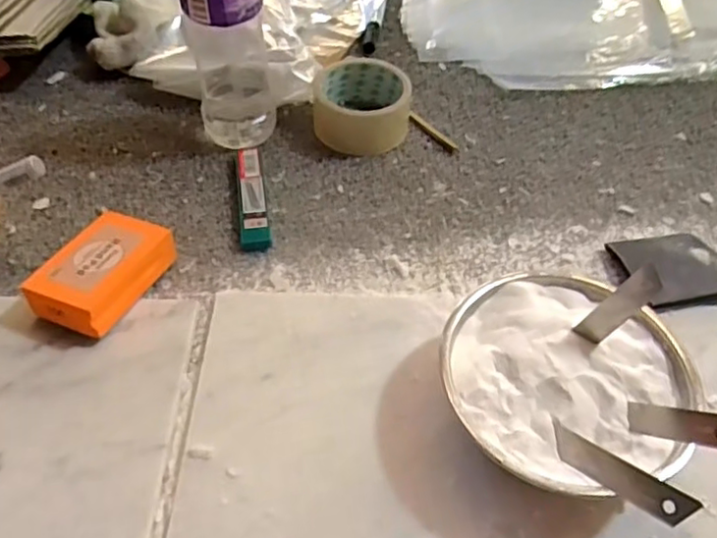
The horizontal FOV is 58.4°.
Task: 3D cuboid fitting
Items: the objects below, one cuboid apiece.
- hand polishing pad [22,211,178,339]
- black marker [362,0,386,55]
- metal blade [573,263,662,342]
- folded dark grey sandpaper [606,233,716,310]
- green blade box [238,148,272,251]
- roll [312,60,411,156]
[{"bbox_3d":[-0.184,0.001,0.460,0.060,0.034,0.095,20,50,13],"label":"hand polishing pad"},{"bbox_3d":[0.022,-0.294,0.730,0.015,0.010,0.150,8,48,4],"label":"black marker"},{"bbox_3d":[0.162,0.022,0.395,0.059,0.004,0.017,-43,76,6],"label":"metal blade"},{"bbox_3d":[0.242,-0.002,0.493,0.079,0.022,0.073,-7,49,-10],"label":"folded dark grey sandpaper"},{"bbox_3d":[-0.089,-0.061,0.536,0.022,0.011,0.111,-5,49,-8],"label":"green blade box"},{"bbox_3d":[0.003,-0.150,0.592,0.087,0.043,0.082,2,48,-2],"label":"roll"}]

